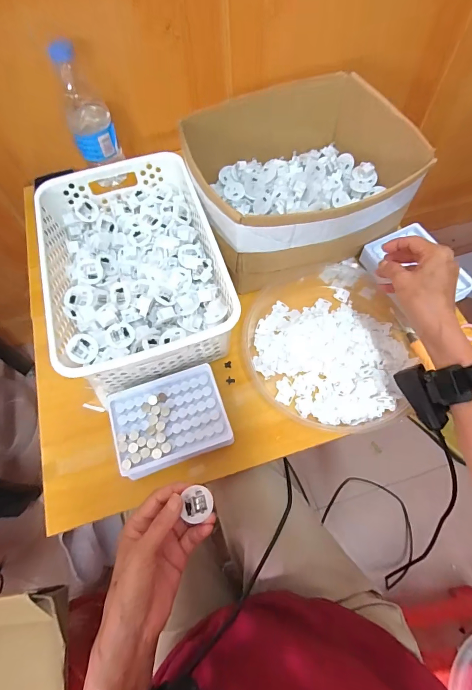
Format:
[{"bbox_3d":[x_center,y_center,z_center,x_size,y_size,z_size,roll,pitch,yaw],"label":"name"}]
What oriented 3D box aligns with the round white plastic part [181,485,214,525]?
[{"bbox_3d":[-0.036,0.151,0.338,0.029,0.011,0.029,4,79,-23],"label":"round white plastic part"}]

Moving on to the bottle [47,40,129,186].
[{"bbox_3d":[-0.228,-0.352,0.559,0.059,0.196,0.068,28,70,14],"label":"bottle"}]

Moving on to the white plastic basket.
[{"bbox_3d":[-0.134,-0.106,0.476,0.205,0.097,0.303,-18,66,-6],"label":"white plastic basket"}]

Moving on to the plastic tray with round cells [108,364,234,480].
[{"bbox_3d":[-0.077,0.091,0.427,0.127,0.044,0.103,-18,66,-6],"label":"plastic tray with round cells"}]

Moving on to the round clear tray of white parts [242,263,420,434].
[{"bbox_3d":[0.133,-0.011,0.486,0.229,0.030,0.254,21,68,11],"label":"round clear tray of white parts"}]

